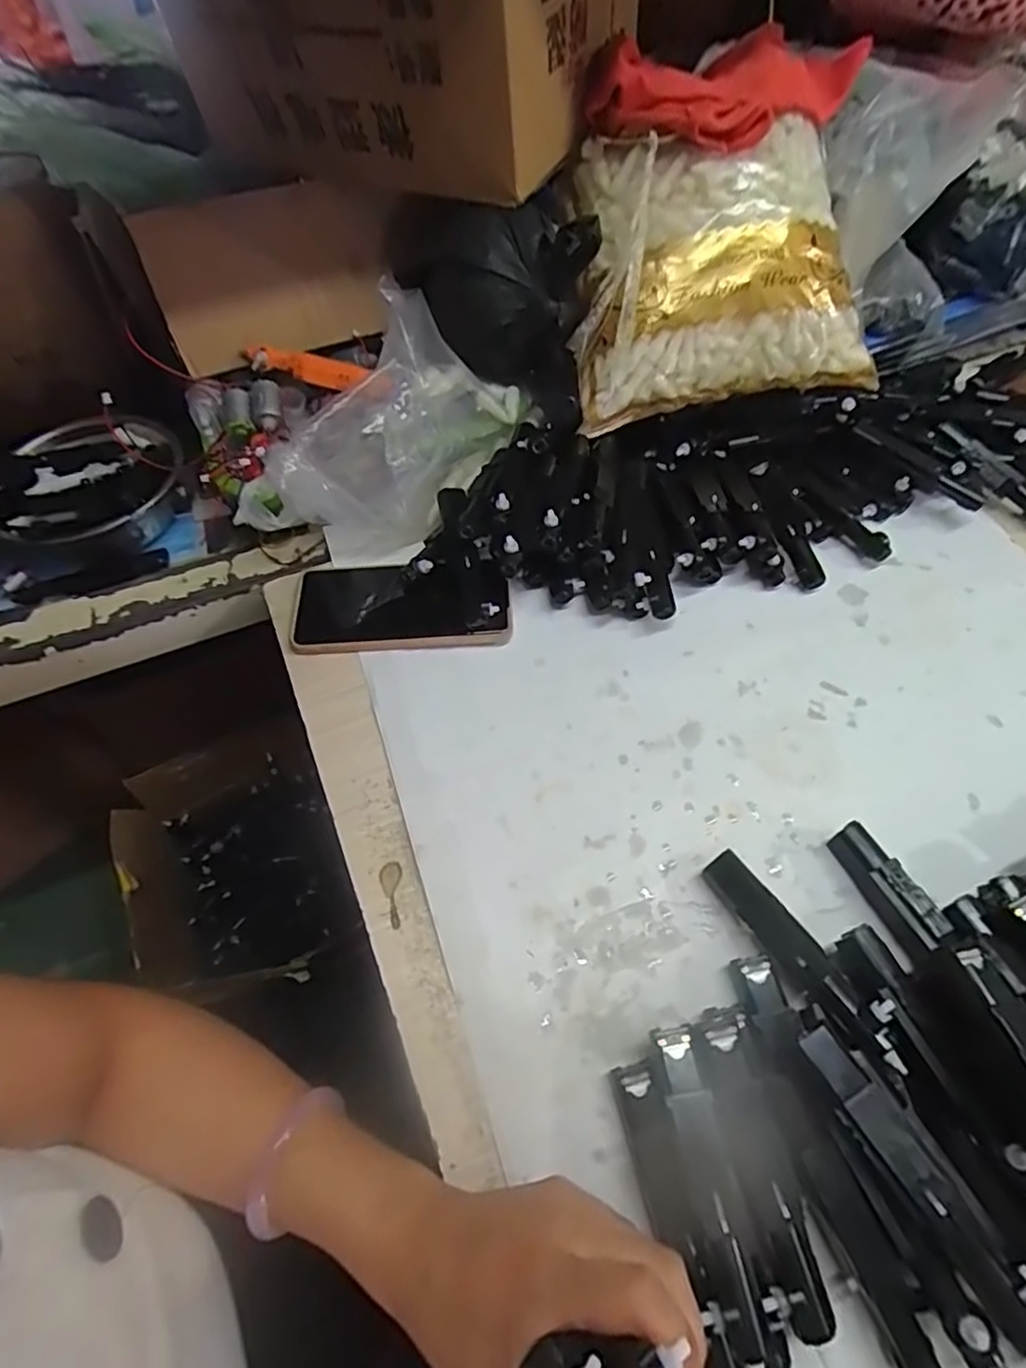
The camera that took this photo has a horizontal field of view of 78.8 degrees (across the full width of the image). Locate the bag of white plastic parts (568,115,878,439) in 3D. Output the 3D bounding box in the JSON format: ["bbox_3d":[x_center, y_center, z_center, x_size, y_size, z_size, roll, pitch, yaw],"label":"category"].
[{"bbox_3d":[0.163,-0.320,0.488,0.234,0.196,0.080,-7,22,1],"label":"bag of white plastic parts"}]

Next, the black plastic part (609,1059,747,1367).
[{"bbox_3d":[0.074,0.240,0.289,0.023,0.027,0.110,-14,61,-7],"label":"black plastic part"}]

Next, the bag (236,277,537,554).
[{"bbox_3d":[-0.098,-0.200,0.503,0.129,0.110,0.230,32,66,18],"label":"bag"}]

